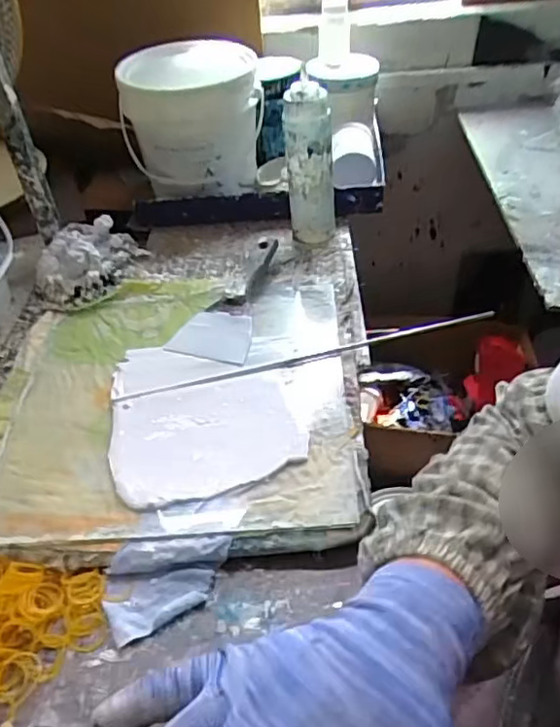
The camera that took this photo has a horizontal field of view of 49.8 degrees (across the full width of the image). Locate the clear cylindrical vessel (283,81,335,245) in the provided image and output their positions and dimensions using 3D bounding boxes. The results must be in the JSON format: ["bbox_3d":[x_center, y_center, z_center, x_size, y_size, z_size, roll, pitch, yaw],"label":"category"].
[{"bbox_3d":[0.041,-0.269,0.811,0.060,0.190,0.052,-4,44,4],"label":"clear cylindrical vessel"}]

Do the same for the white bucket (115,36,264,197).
[{"bbox_3d":[-0.135,-0.376,0.943,0.213,0.204,0.214,-4,44,4],"label":"white bucket"}]

